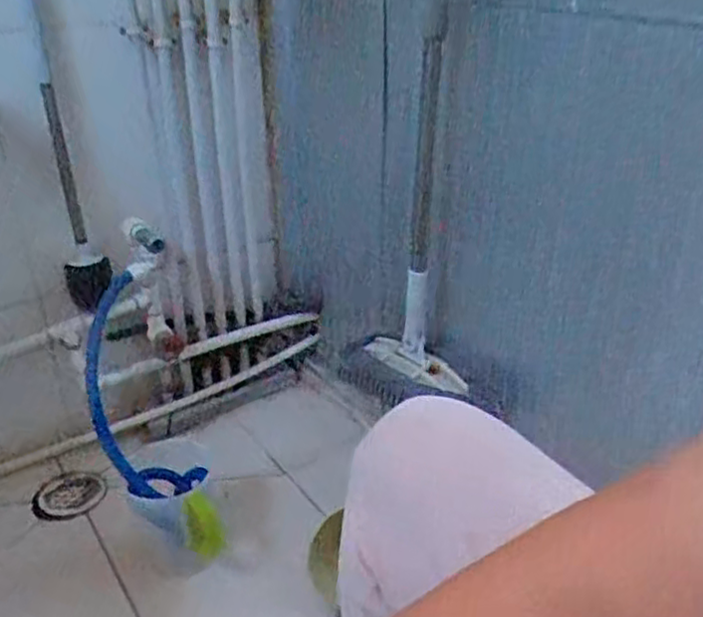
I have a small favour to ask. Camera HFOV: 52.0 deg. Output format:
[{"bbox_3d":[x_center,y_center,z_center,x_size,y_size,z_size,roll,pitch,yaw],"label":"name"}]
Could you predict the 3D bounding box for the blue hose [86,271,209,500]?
[{"bbox_3d":[-0.303,0.118,1.006,0.121,0.079,0.313,-14,66,-22],"label":"blue hose"}]

